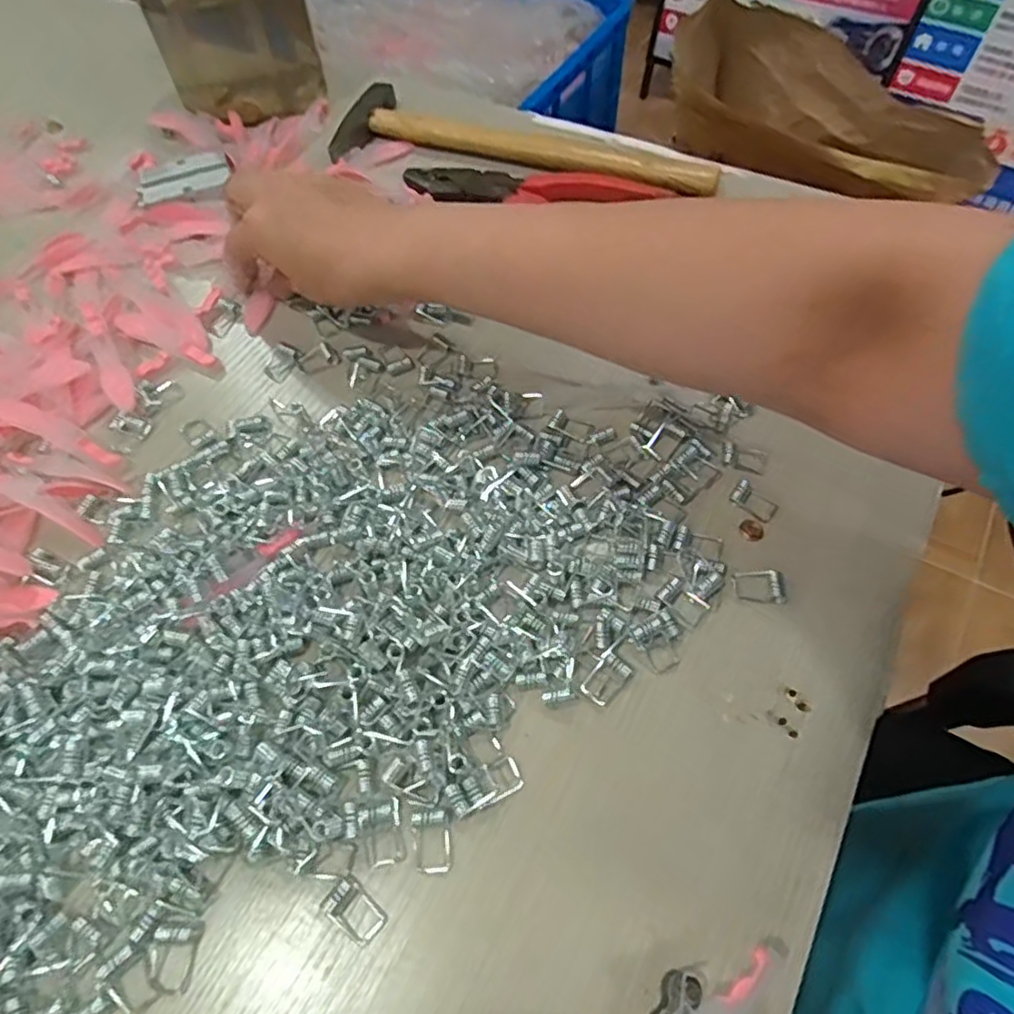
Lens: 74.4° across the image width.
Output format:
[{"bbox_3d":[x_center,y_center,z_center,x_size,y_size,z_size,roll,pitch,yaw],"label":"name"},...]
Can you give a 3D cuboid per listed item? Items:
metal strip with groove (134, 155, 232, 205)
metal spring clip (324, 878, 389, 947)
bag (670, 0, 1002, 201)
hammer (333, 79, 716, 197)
[{"bbox_3d":[-0.227,-0.229,0.467,0.062,0.005,0.034,-13,61,-4],"label":"metal strip with groove"},{"bbox_3d":[-0.058,0.154,0.253,0.022,0.004,0.015,34,67,20],"label":"metal spring clip"},{"bbox_3d":[0.417,-0.504,0.849,0.393,0.157,0.127,27,65,17],"label":"bag"},{"bbox_3d":[0.009,-0.257,0.472,0.277,0.020,0.061,17,63,12],"label":"hammer"}]

